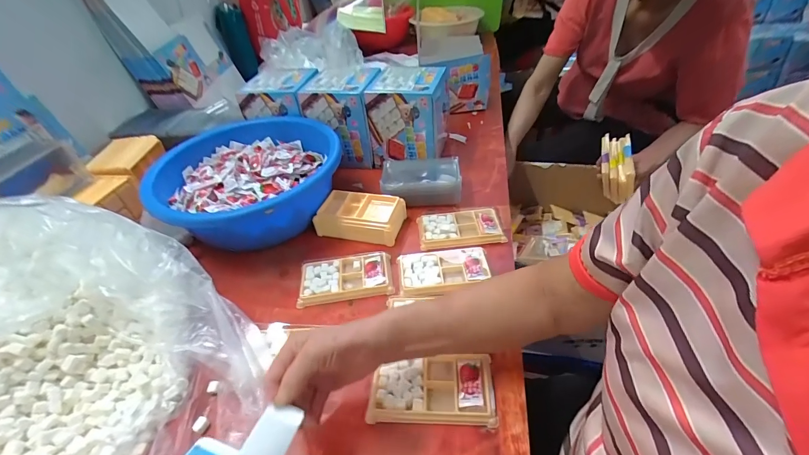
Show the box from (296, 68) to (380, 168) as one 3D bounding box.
[{"bbox_3d":[-0.126,-0.236,0.775,0.147,0.169,0.129,7,43,15],"label":"box"}]

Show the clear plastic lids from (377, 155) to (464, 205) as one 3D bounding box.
[{"bbox_3d":[0.030,-0.084,0.671,0.145,0.046,0.090,-4,41,2],"label":"clear plastic lids"}]

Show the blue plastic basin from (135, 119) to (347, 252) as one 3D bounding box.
[{"bbox_3d":[-0.256,-0.077,0.653,0.277,0.122,0.298,-3,41,3],"label":"blue plastic basin"}]

